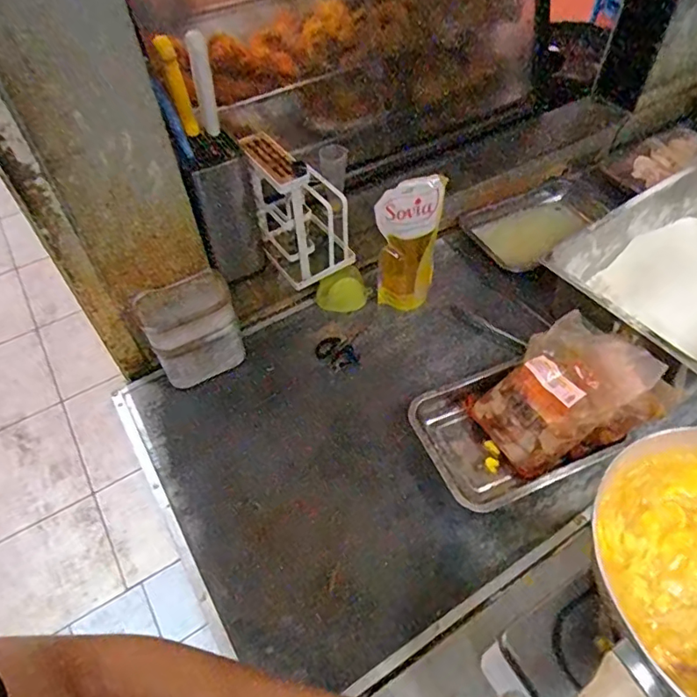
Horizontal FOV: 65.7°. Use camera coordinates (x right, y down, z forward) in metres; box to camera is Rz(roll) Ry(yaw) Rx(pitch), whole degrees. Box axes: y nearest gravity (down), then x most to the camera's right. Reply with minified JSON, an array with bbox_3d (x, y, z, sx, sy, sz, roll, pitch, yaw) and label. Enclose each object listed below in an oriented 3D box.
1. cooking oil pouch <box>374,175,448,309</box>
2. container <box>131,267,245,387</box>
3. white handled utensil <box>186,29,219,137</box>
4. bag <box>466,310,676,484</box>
[{"bbox_3d":[0.104,-0.181,0.952,0.107,0.238,0.076,7,52,7],"label":"cooking oil pouch"},{"bbox_3d":[-0.252,-0.023,0.881,0.142,0.169,0.073,-23,55,-16],"label":"container"},{"bbox_3d":[-0.200,-0.360,0.754,0.026,0.180,0.028,-14,77,-9],"label":"white handled utensil"},{"bbox_3d":[0.318,0.069,0.805,0.255,0.080,0.182,-38,53,12],"label":"bag"}]

